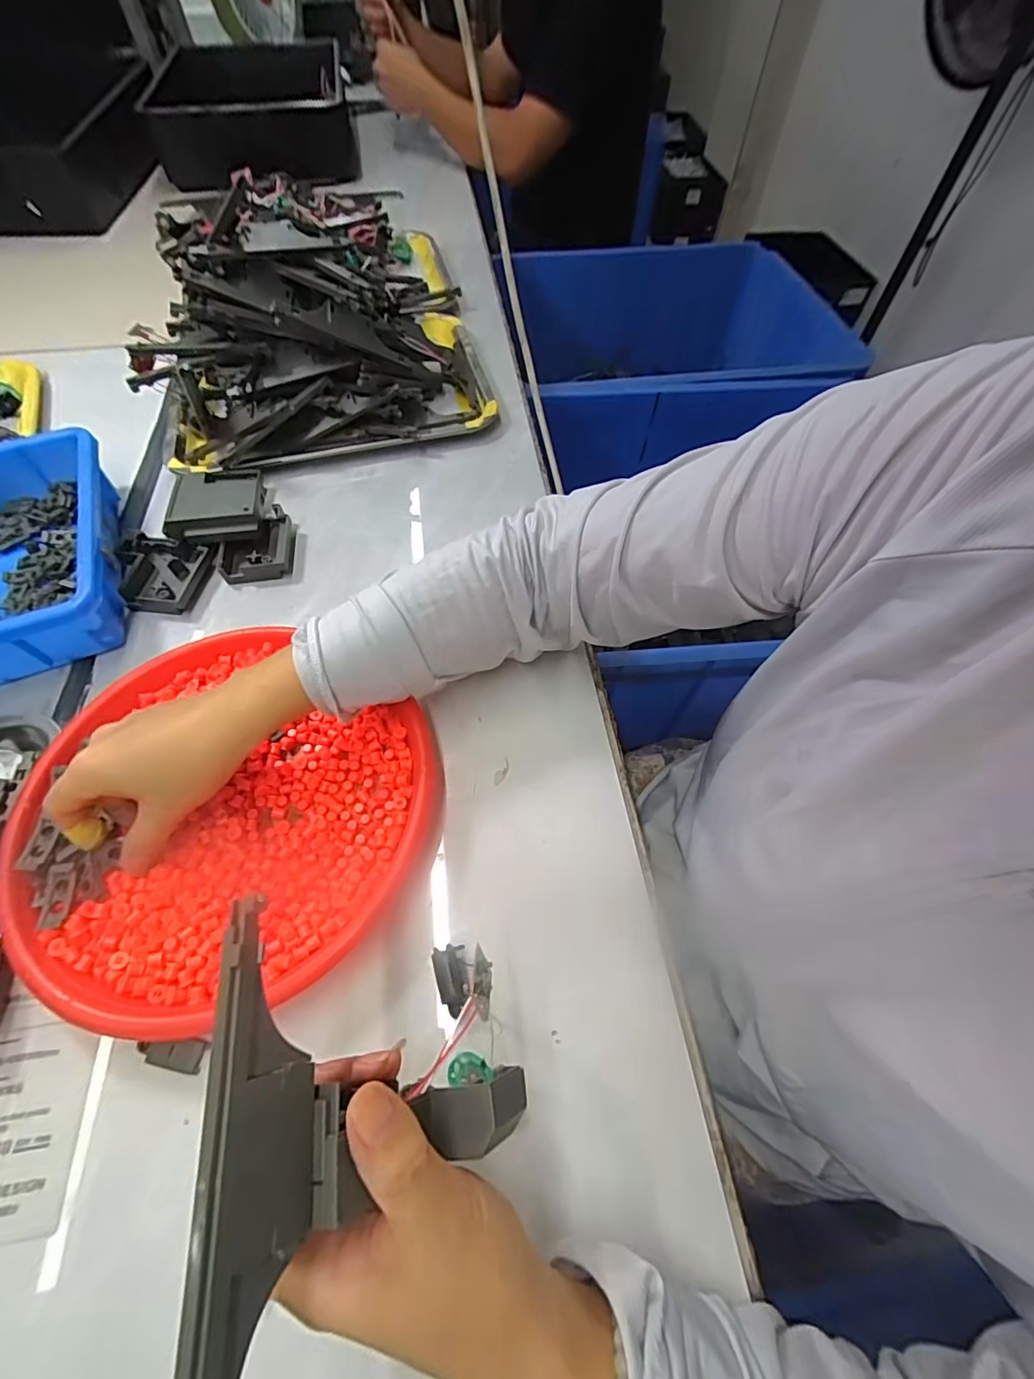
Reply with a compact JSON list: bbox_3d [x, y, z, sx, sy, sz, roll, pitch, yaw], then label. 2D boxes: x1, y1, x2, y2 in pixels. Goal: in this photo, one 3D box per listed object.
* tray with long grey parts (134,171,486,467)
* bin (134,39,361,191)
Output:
[{"bbox_3d":[-0.241,-0.477,0.573,0.349,0.158,0.482,-14,61,-10],"label":"tray with long grey parts"},{"bbox_3d":[-0.527,-1.180,1.001,0.360,0.101,0.619,-14,61,-9],"label":"bin"}]

